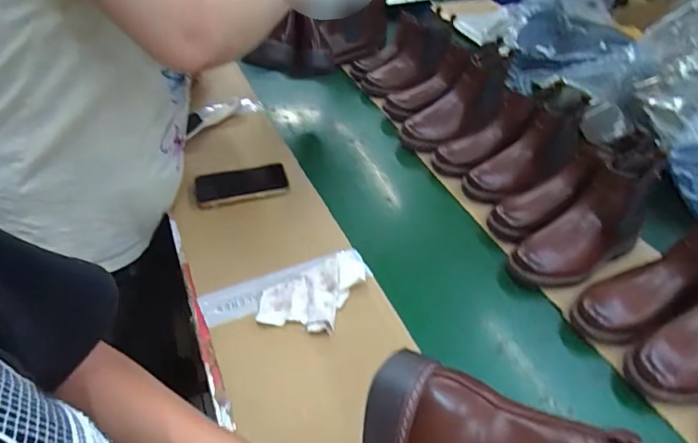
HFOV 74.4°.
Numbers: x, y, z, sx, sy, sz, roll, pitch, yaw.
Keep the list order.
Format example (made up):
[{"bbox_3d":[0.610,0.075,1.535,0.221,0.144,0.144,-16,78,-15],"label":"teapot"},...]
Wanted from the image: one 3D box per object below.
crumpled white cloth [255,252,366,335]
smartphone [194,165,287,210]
[{"bbox_3d":[-0.042,0.107,0.661,0.171,0.017,0.101,-25,52,-25],"label":"crumpled white cloth"},{"bbox_3d":[-0.195,-0.068,0.836,0.160,0.012,0.083,-13,49,-11],"label":"smartphone"}]

